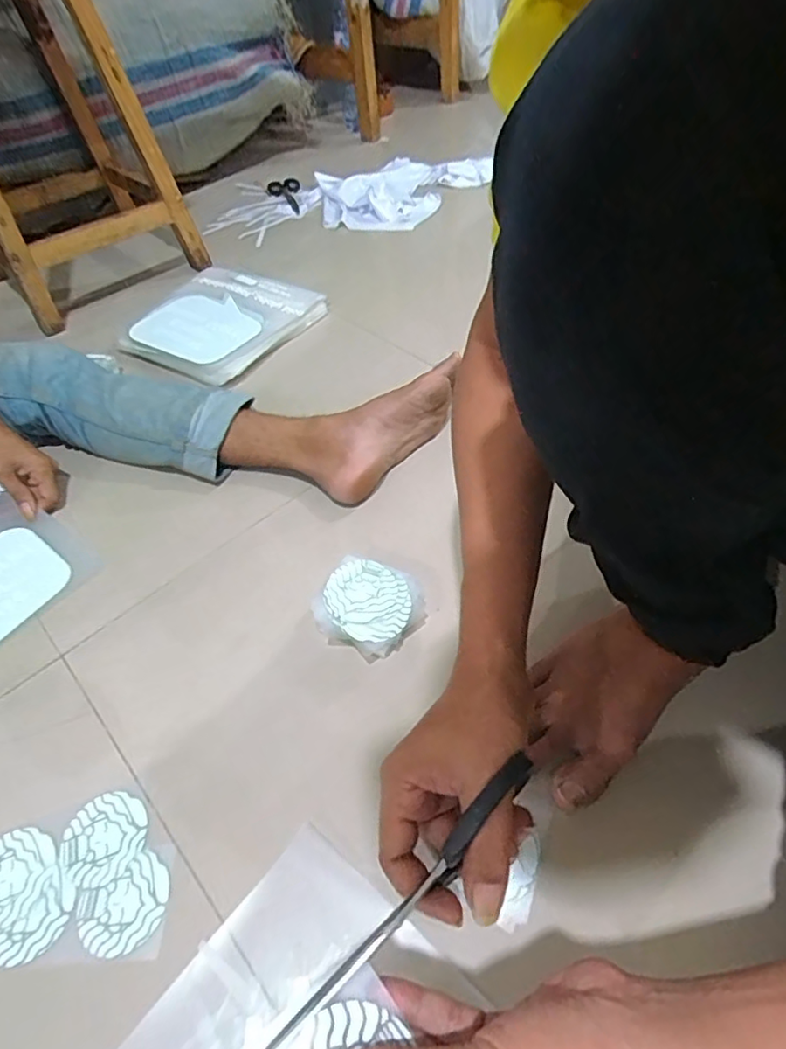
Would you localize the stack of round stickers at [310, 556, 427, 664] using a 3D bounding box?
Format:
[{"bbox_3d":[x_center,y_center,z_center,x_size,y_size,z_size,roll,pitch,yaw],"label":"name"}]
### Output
[{"bbox_3d":[-0.025,0.083,0.569,0.100,0.032,0.087,27,57,23],"label":"stack of round stickers"}]

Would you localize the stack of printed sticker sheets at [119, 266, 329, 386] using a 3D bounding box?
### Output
[{"bbox_3d":[-0.289,-0.342,0.943,0.264,0.020,0.271,26,54,21],"label":"stack of printed sticker sheets"}]

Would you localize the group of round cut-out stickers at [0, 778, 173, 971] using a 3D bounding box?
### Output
[{"bbox_3d":[-0.259,0.274,0.454,0.166,0.004,0.117,-6,50,-1],"label":"group of round cut-out stickers"}]

